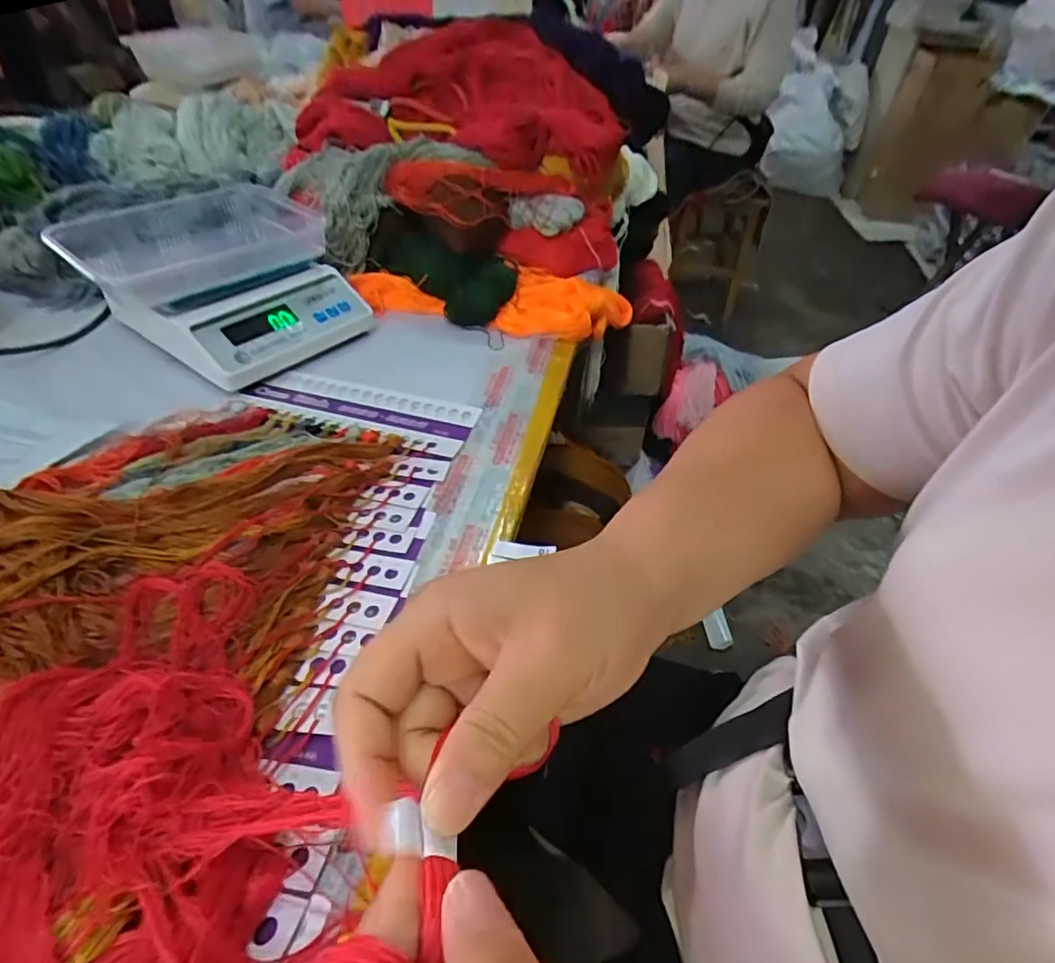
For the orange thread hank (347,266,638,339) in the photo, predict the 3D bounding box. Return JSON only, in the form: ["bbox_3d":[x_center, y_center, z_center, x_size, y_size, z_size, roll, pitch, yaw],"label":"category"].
[{"bbox_3d":[-0.045,-0.221,0.723,0.350,0.050,0.094,5,42,1],"label":"orange thread hank"}]

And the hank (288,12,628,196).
[{"bbox_3d":[-0.086,-0.489,0.754,0.413,0.135,0.196,21,45,17],"label":"hank"}]

